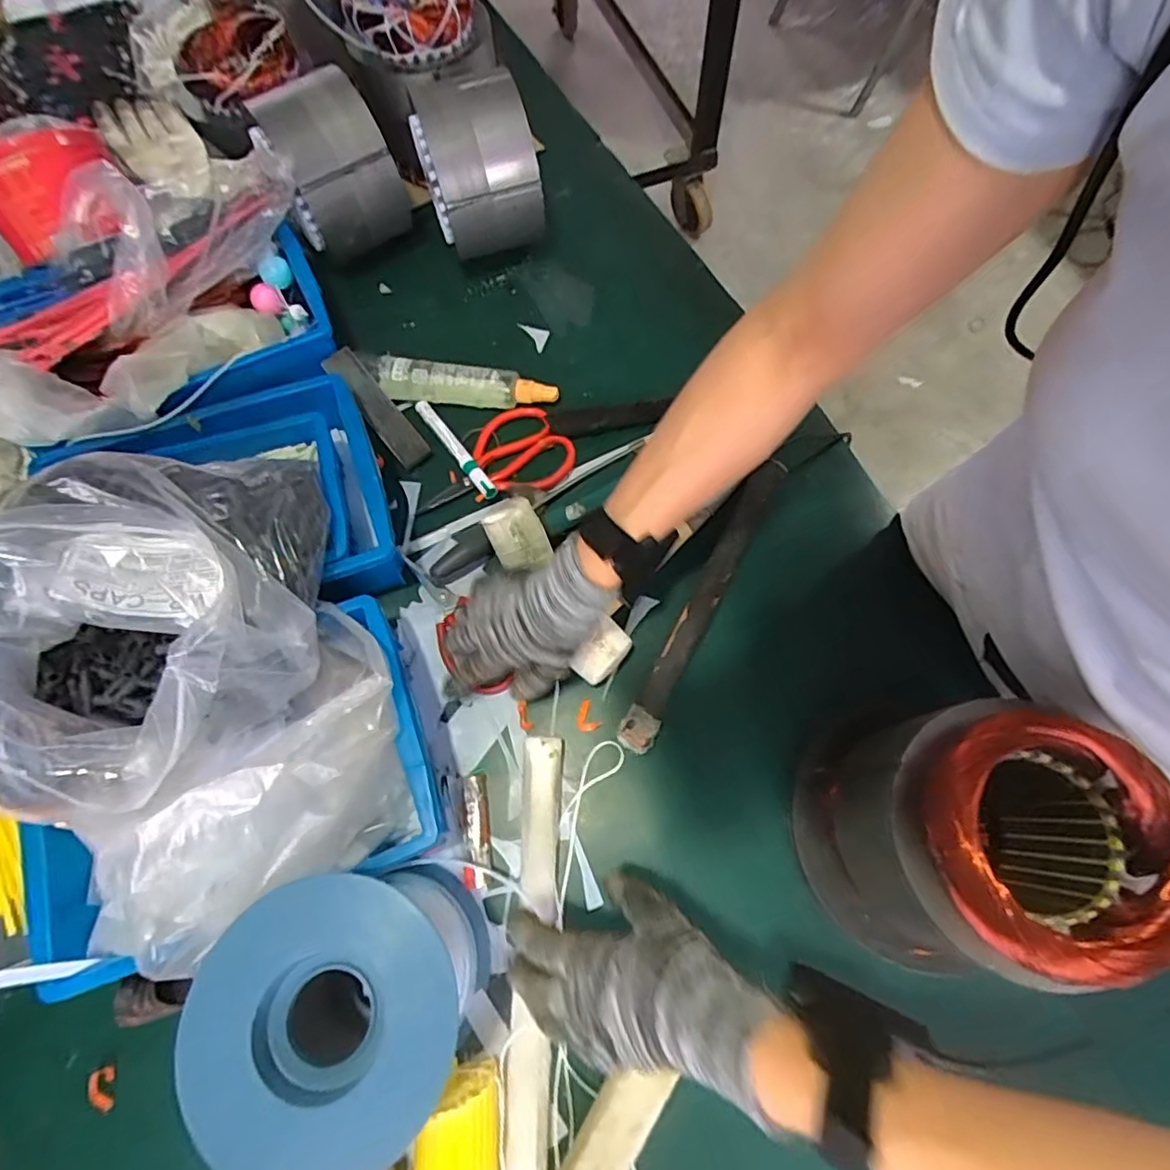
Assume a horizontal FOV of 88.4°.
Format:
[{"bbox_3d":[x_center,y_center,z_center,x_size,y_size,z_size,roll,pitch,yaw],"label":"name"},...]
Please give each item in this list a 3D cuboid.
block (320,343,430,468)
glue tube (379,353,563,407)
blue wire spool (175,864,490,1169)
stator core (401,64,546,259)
[{"bbox_3d":[-0.204,-0.174,0.593,0.032,0.020,0.125,-40,104,-12],"label":"block"},{"bbox_3d":[-0.123,-0.208,0.621,0.190,0.035,0.038,5,70,4],"label":"glue tube"},{"bbox_3d":[-0.141,0.266,0.395,0.133,0.130,0.138,-1,70,2],"label":"blue wire spool"},{"bbox_3d":[-0.118,-0.452,0.655,0.115,0.152,0.139,-18,70,-4],"label":"stator core"}]

